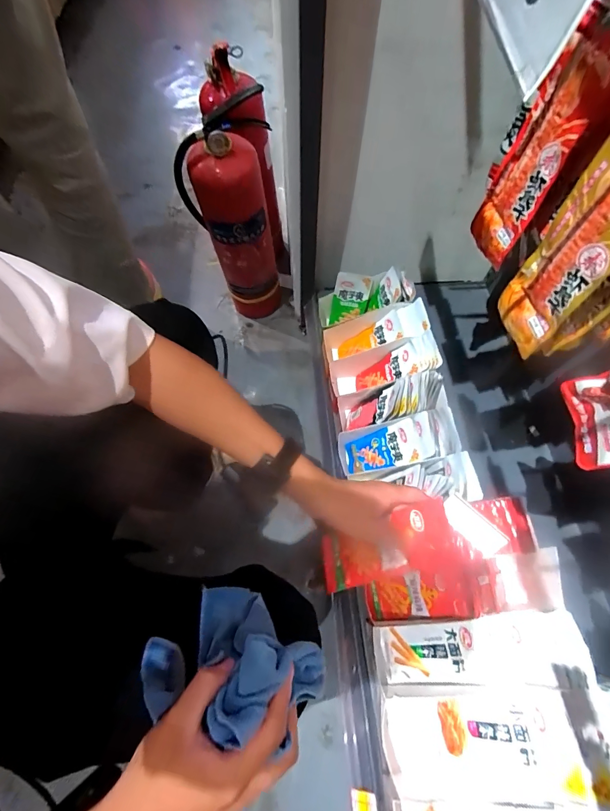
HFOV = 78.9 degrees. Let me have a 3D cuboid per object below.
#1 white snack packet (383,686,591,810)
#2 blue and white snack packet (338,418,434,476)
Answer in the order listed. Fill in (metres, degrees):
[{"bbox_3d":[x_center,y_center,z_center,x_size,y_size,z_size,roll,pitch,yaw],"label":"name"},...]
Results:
[{"bbox_3d":[0.213,0.418,0.467,0.248,0.055,0.106,-29,62,27],"label":"white snack packet"},{"bbox_3d":[0.127,0.070,0.620,0.014,0.173,0.071,6,72,-42],"label":"blue and white snack packet"}]

